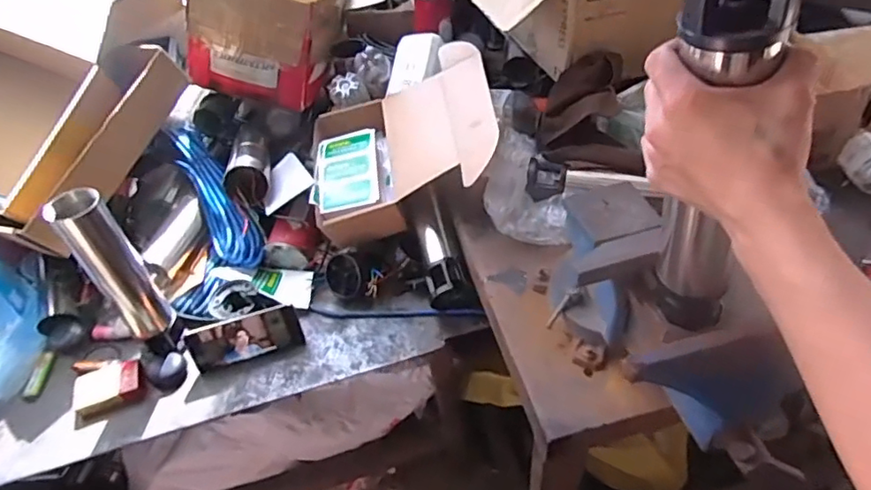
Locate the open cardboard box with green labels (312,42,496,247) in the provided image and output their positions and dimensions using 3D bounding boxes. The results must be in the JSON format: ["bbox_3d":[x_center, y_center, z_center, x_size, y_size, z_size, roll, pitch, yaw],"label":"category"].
[{"bbox_3d":[-0.061,-0.176,0.947,0.308,0.160,0.344,-3,45,2],"label":"open cardboard box with green labels"}]

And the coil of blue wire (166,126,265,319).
[{"bbox_3d":[-0.392,-0.062,0.968,0.158,0.069,0.373,-16,70,-10],"label":"coil of blue wire"}]

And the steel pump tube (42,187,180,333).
[{"bbox_3d":[-0.449,0.031,0.791,0.064,0.239,0.067,-32,51,-24],"label":"steel pump tube"}]

